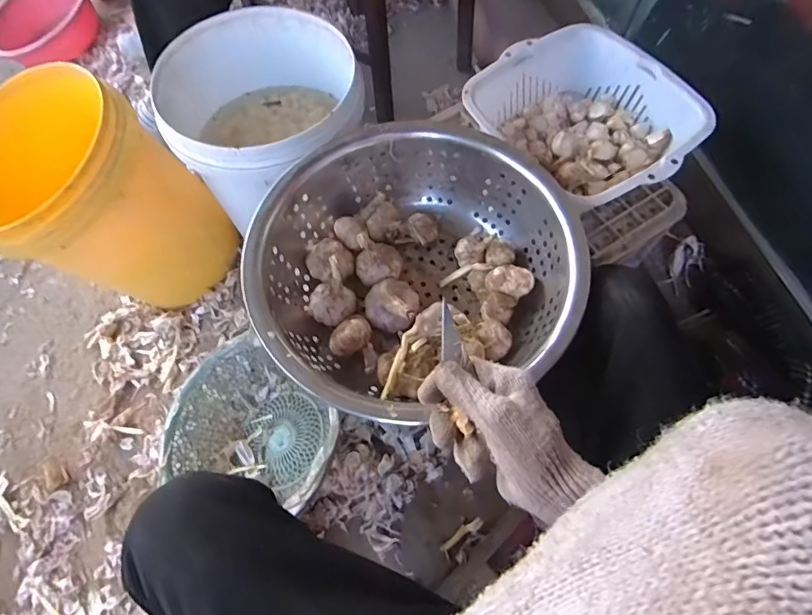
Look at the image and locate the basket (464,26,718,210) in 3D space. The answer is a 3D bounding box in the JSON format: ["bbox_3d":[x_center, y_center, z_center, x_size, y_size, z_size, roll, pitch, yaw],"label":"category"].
[{"bbox_3d":[0.246,-0.259,0.655,0.248,0.088,0.272,-36,70,-15],"label":"basket"}]

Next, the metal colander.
[{"bbox_3d":[0.003,-0.053,0.549,0.347,0.120,0.327,0,65,0],"label":"metal colander"}]

